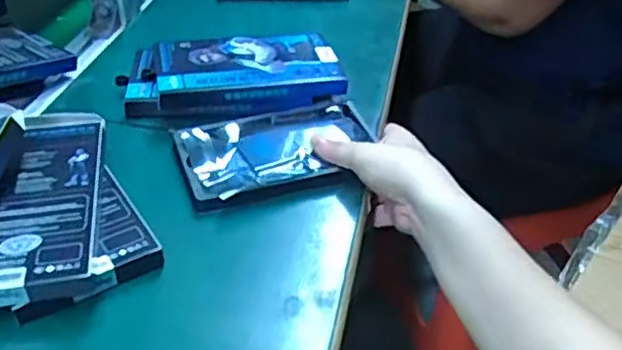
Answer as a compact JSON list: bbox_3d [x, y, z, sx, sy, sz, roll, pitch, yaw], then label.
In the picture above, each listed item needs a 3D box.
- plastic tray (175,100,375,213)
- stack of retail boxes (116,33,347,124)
[{"bbox_3d":[-0.026,-0.021,0.525,0.159,0.022,0.101,-12,40,-16],"label":"plastic tray"},{"bbox_3d":[-0.074,-0.095,0.605,0.195,0.040,0.106,-8,39,-11],"label":"stack of retail boxes"}]

